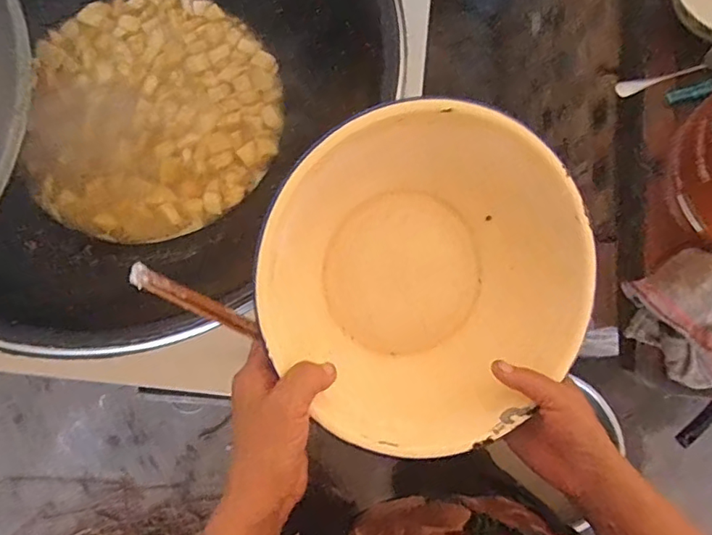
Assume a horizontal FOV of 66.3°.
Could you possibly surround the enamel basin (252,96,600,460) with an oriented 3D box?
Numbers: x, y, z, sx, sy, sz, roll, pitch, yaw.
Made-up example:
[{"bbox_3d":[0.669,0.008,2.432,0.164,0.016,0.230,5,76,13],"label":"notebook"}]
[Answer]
[{"bbox_3d":[0.050,0.016,0.422,0.244,0.090,0.244,-1,94,-14],"label":"enamel basin"}]

